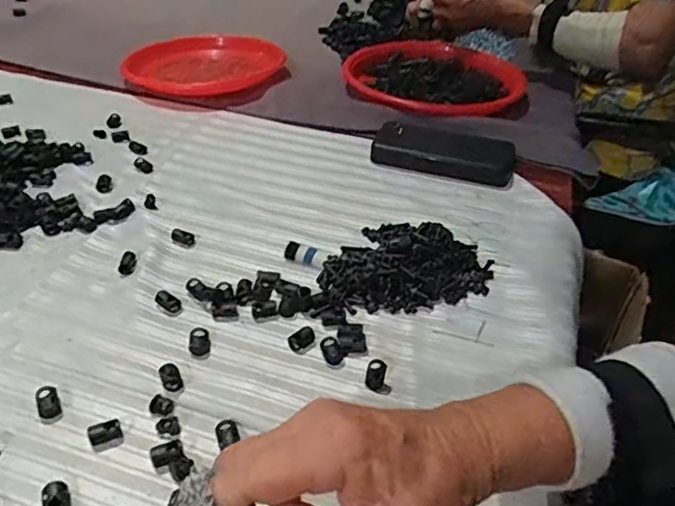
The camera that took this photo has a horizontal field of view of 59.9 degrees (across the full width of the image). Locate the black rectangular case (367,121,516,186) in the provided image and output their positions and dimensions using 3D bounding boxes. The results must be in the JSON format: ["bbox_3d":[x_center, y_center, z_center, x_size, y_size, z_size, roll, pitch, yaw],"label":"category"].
[{"bbox_3d":[0.110,-0.104,0.603,0.141,0.028,0.055,20,42,19],"label":"black rectangular case"}]

